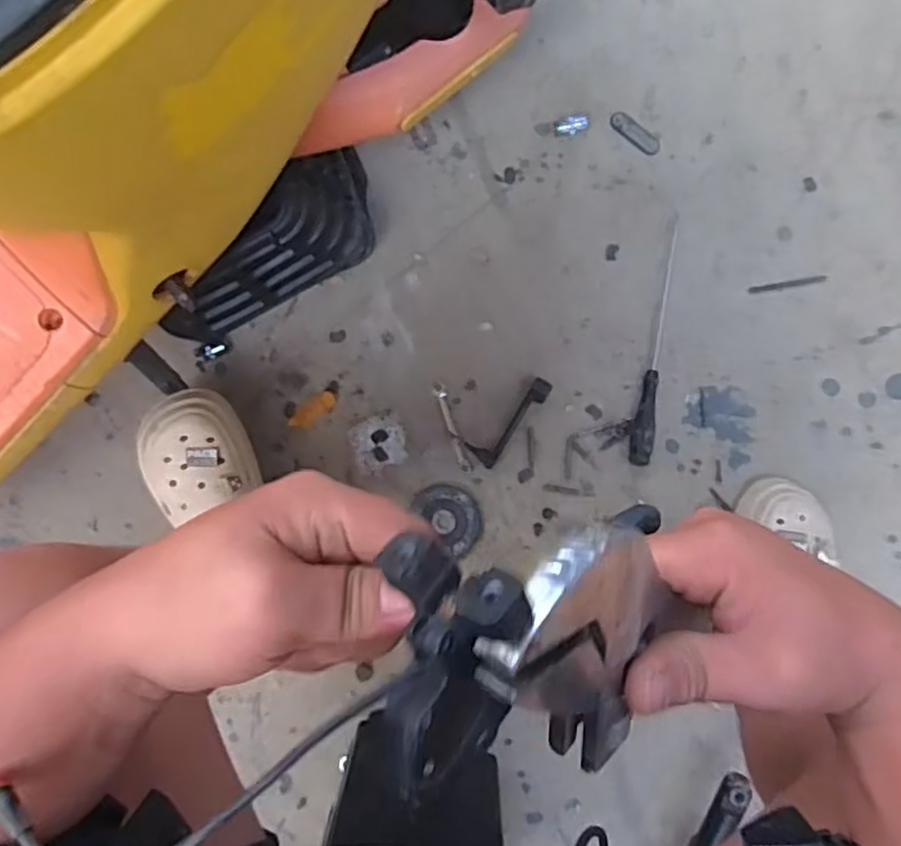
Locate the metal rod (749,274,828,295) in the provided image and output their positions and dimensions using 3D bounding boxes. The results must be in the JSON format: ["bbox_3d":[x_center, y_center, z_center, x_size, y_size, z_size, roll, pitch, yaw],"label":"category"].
[{"bbox_3d":[0.412,-0.169,0.882,0.095,0.008,0.010,-11,88,0],"label":"metal rod"}]

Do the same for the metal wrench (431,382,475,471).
[{"bbox_3d":[0.002,0.006,0.880,0.016,0.014,0.113,-20,88,0],"label":"metal wrench"}]

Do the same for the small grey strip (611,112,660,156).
[{"bbox_3d":[0.231,-0.361,0.903,0.069,0.009,0.025,40,89,1],"label":"small grey strip"}]

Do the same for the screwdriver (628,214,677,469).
[{"bbox_3d":[0.249,-0.101,0.874,0.027,0.031,0.305,9,88,0],"label":"screwdriver"}]

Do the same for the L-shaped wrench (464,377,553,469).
[{"bbox_3d":[0.075,-0.002,0.872,0.037,0.023,0.125,44,89,1],"label":"L-shaped wrench"}]

